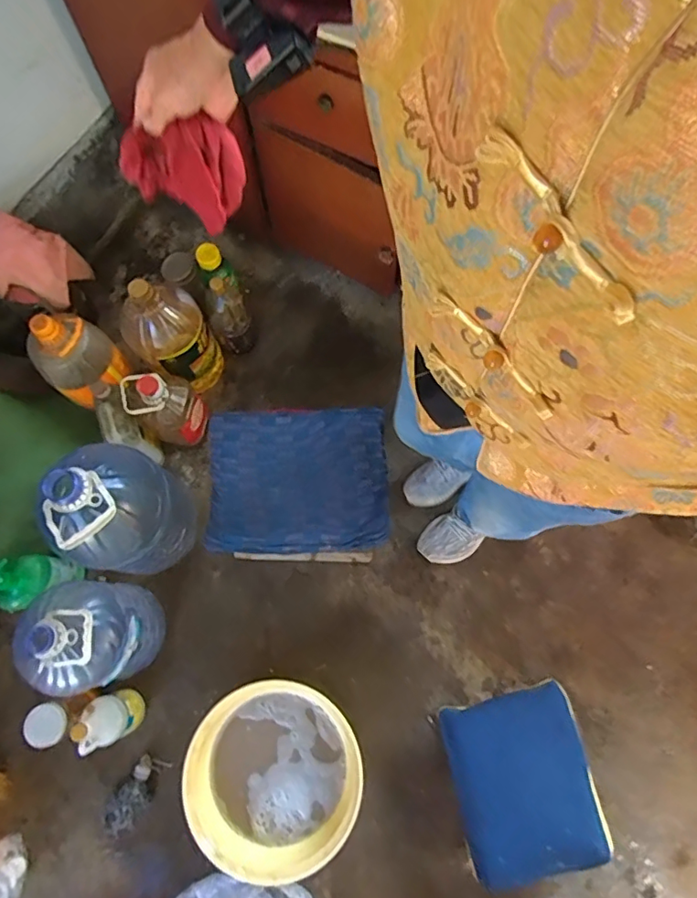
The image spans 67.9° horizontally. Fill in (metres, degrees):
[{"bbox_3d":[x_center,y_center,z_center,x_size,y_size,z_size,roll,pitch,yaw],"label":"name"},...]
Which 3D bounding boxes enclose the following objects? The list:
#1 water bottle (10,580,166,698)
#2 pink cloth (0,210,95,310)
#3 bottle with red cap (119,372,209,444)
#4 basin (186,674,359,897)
[{"bbox_3d":[-0.483,0.354,0.983,0.170,0.282,0.191,-3,74,0],"label":"water bottle"},{"bbox_3d":[-0.717,-0.409,1.147,0.181,0.167,0.183,19,75,6],"label":"pink cloth"},{"bbox_3d":[-0.409,-0.091,1.189,0.140,0.235,0.126,-31,76,-8],"label":"bottle with red cap"},{"bbox_3d":[-0.140,0.634,1.024,0.306,0.151,0.325,0,73,-1],"label":"basin"}]

